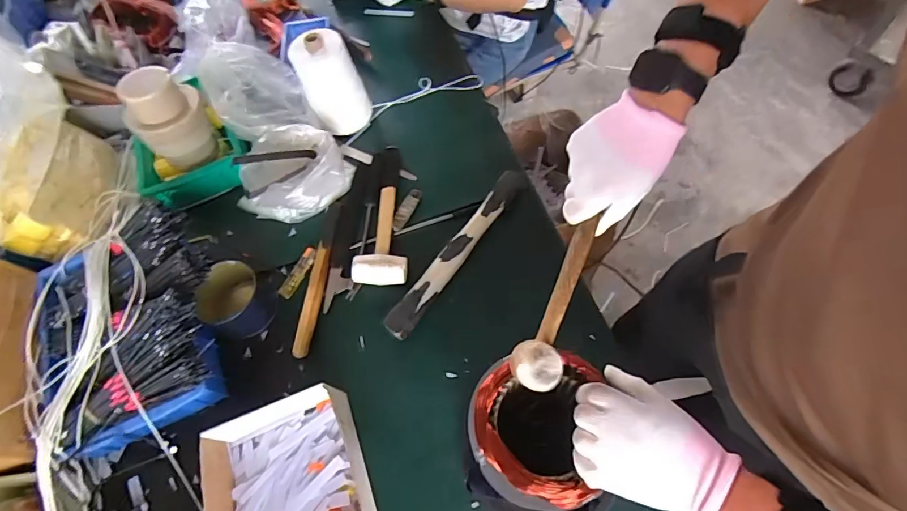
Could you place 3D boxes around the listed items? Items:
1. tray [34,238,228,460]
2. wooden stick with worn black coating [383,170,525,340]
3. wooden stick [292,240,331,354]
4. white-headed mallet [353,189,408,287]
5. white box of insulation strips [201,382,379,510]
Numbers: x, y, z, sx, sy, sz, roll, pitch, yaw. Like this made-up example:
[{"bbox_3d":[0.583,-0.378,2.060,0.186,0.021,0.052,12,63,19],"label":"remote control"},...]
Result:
[{"bbox_3d":[-0.438,0.107,0.637,0.245,0.134,0.274,-26,64,-8],"label":"tray"},{"bbox_3d":[0.009,-0.008,0.700,0.035,0.038,0.321,32,70,19],"label":"wooden stick with worn black coating"},{"bbox_3d":[-0.216,0.067,0.696,0.026,0.019,0.176,2,64,6],"label":"wooden stick"},{"bbox_3d":[-0.109,-0.036,0.718,0.081,0.035,0.167,0,64,5],"label":"white-headed mallet"},{"bbox_3d":[-0.196,0.305,0.550,0.196,0.073,0.247,-19,64,-6],"label":"white box of insulation strips"}]

